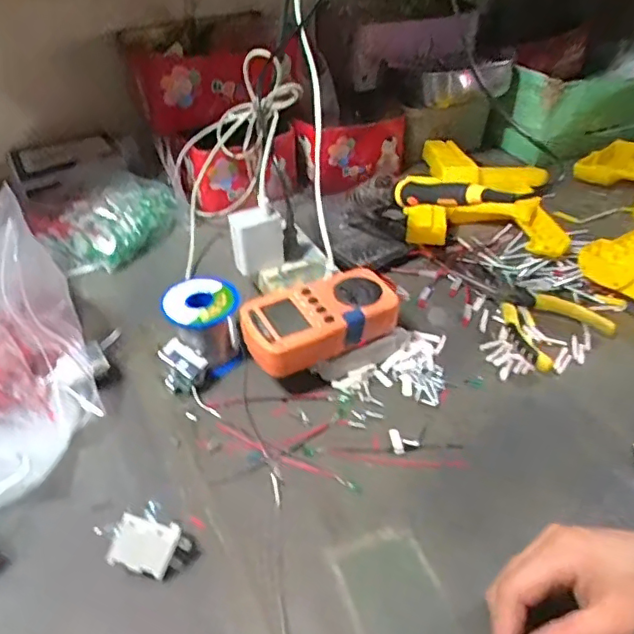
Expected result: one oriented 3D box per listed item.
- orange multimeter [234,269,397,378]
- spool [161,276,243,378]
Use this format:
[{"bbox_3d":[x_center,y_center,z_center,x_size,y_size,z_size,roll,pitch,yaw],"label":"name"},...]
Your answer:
[{"bbox_3d":[0.002,-0.001,0.482,0.133,0.031,0.078,-17,43,-19],"label":"orange multimeter"},{"bbox_3d":[-0.100,0.007,0.507,0.065,0.058,0.068,0,41,0],"label":"spool"}]

